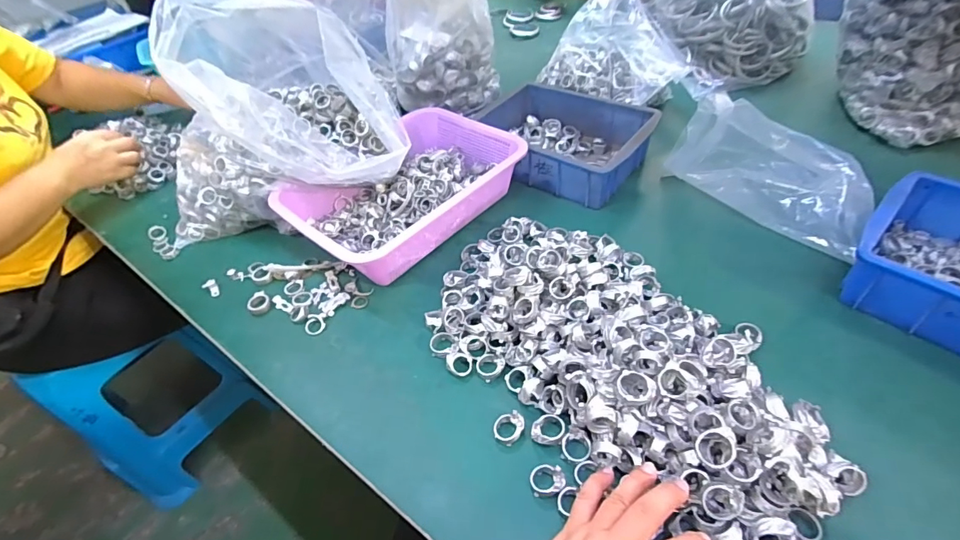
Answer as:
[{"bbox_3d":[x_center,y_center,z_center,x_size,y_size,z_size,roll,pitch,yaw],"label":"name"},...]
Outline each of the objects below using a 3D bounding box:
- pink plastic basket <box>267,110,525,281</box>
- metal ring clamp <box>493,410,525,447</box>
[{"bbox_3d":[-0.097,-0.110,0.613,0.223,0.076,0.312,27,56,29],"label":"pink plastic basket"},{"bbox_3d":[0.026,0.143,0.403,0.024,0.007,0.029,37,77,24],"label":"metal ring clamp"}]

